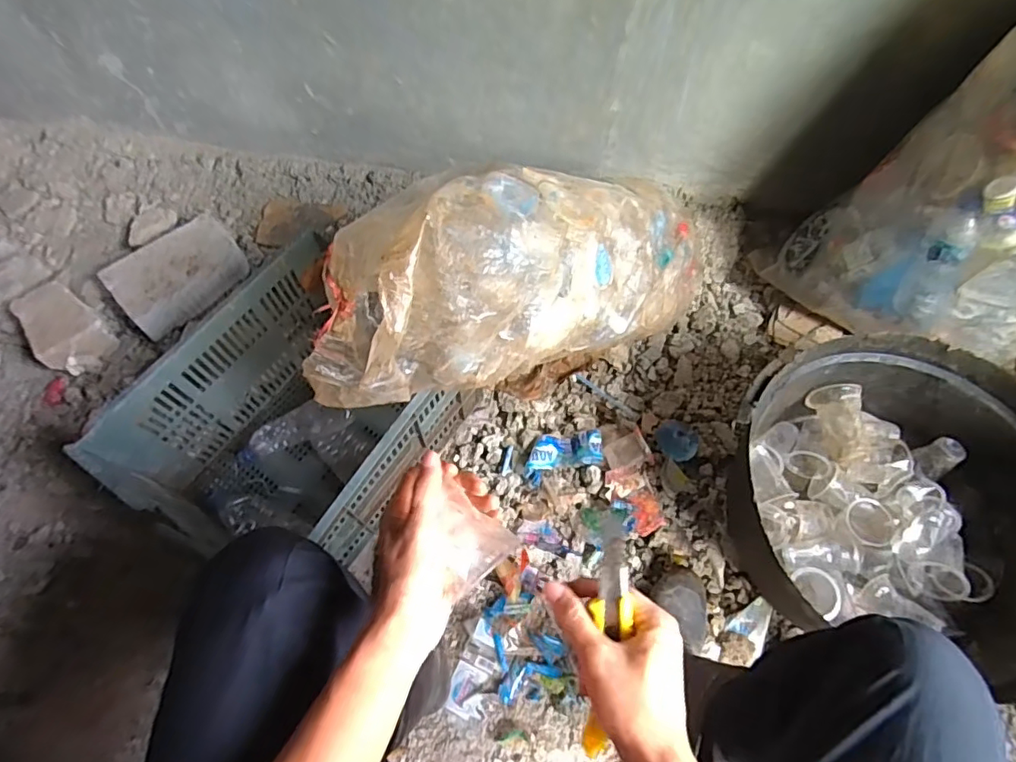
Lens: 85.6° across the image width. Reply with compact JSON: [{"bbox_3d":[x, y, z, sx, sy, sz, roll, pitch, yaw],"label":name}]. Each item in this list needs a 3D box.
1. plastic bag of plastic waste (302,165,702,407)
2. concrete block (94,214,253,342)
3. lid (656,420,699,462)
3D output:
[{"bbox_3d":[0.057,-0.172,0.815,0.704,0.318,0.249,-19,62,-34],"label":"plastic bag of plastic waste"},{"bbox_3d":[-0.712,-0.236,1.180,0.256,0.069,0.174,-41,69,-17],"label":"concrete block"},{"bbox_3d":[0.312,0.109,1.011,0.068,0.013,0.078,-39,67,-20],"label":"lid"}]

